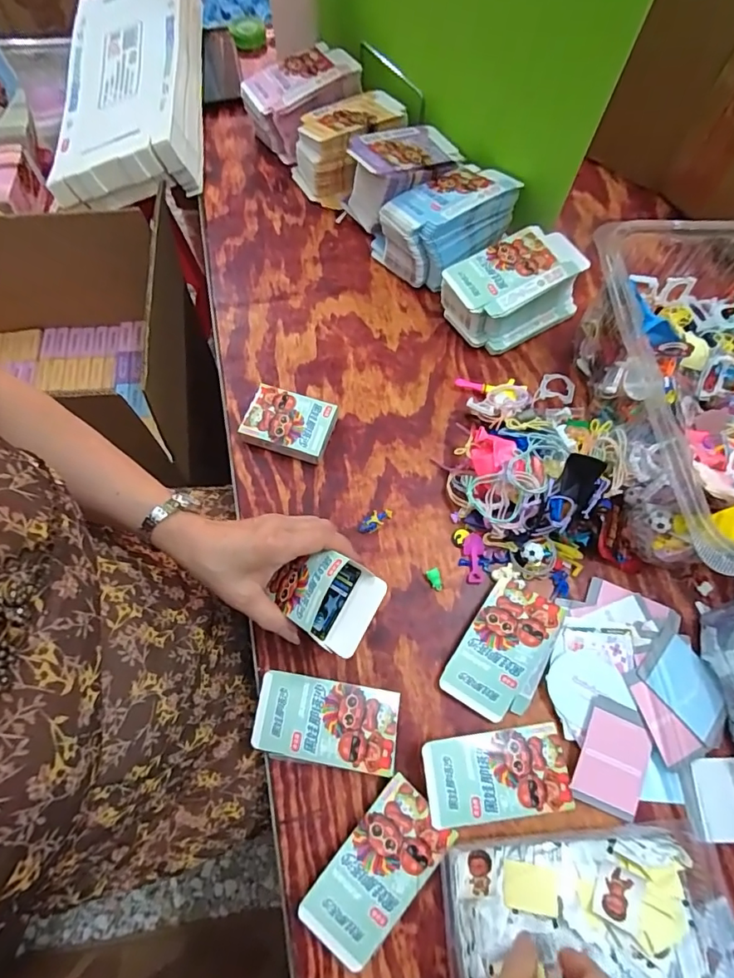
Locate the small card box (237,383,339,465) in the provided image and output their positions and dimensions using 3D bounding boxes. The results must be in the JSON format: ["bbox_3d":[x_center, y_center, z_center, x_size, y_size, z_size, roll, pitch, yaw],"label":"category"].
[{"bbox_3d":[-0.084,-0.071,0.548,0.094,0.027,0.067,17,70,6],"label":"small card box"}]

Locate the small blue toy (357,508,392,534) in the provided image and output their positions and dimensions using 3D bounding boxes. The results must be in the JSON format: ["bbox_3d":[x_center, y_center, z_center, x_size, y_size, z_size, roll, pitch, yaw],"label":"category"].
[{"bbox_3d":[0.008,0.032,0.517,0.038,0.010,0.017,-38,74,-14],"label":"small blue toy"}]

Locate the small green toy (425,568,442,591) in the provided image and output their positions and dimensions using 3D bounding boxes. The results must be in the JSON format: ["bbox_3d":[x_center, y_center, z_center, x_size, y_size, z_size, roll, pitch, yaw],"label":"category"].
[{"bbox_3d":[0.067,0.090,0.496,0.014,0.010,0.021,-15,70,-6],"label":"small green toy"}]

